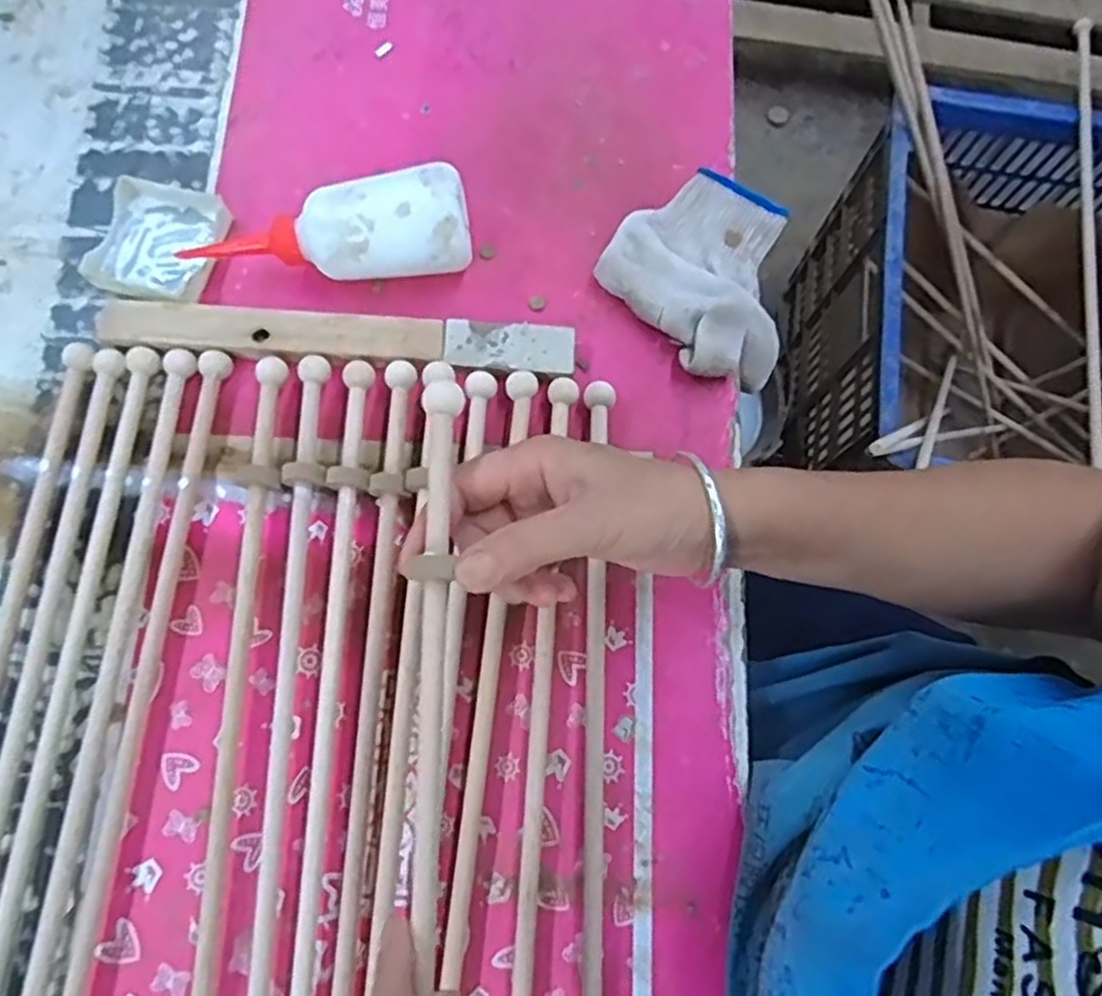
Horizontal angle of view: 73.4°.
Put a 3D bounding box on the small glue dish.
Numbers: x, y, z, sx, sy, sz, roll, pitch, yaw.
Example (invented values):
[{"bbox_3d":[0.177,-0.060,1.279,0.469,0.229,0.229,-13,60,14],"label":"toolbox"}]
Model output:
[{"bbox_3d":[-0.254,-0.166,0.482,0.079,0.015,0.080,17,76,3],"label":"small glue dish"}]

